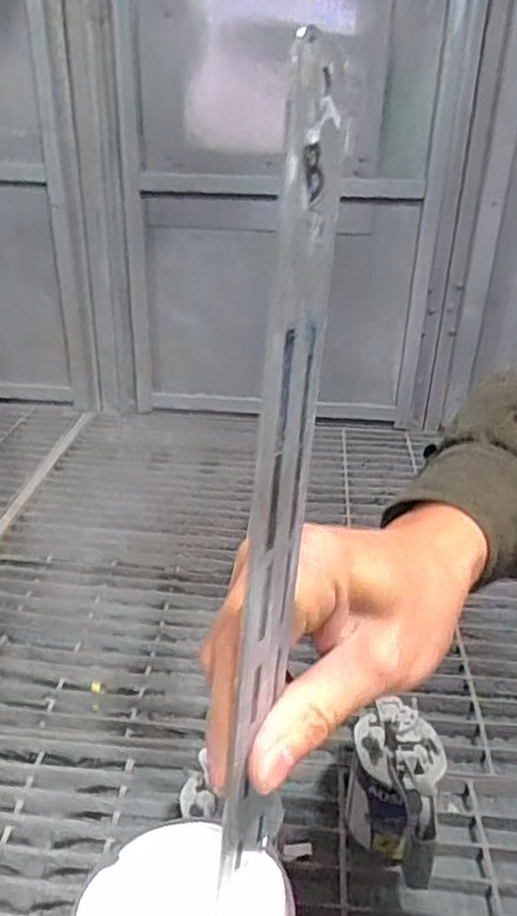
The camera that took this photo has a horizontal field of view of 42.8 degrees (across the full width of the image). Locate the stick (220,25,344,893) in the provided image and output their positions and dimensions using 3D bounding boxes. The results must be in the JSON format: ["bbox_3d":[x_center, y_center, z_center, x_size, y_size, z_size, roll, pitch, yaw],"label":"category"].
[{"bbox_3d":[0.006,0.019,0.198,0.013,0.251,0.030,8,17,8],"label":"stick"}]

